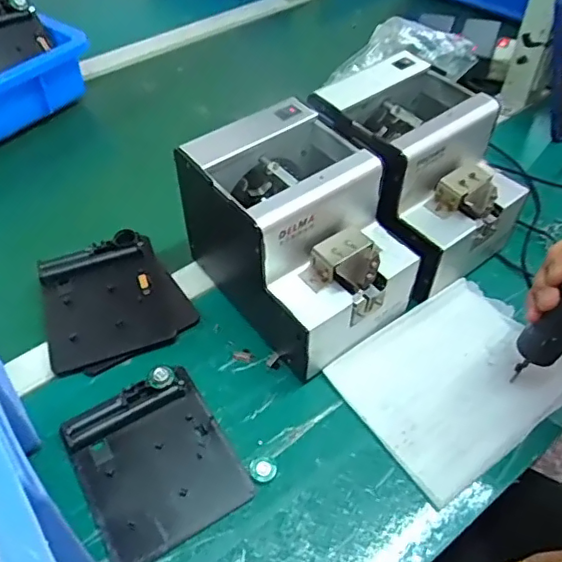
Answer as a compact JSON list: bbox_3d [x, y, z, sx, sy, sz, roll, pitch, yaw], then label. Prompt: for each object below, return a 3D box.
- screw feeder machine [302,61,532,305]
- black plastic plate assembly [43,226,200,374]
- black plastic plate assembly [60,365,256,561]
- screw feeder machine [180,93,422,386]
[{"bbox_3d":[0.123,-0.108,0.557,0.144,0.139,0.190,-32,57,-24],"label":"screw feeder machine"},{"bbox_3d":[-0.160,0.013,0.534,0.128,0.024,0.121,-21,53,-16],"label":"black plastic plate assembly"},{"bbox_3d":[-0.098,0.138,0.439,0.111,0.023,0.127,-26,55,-20],"label":"black plastic plate assembly"},{"bbox_3d":[0.021,-0.040,0.501,0.137,0.143,0.174,-31,56,-23],"label":"screw feeder machine"}]

